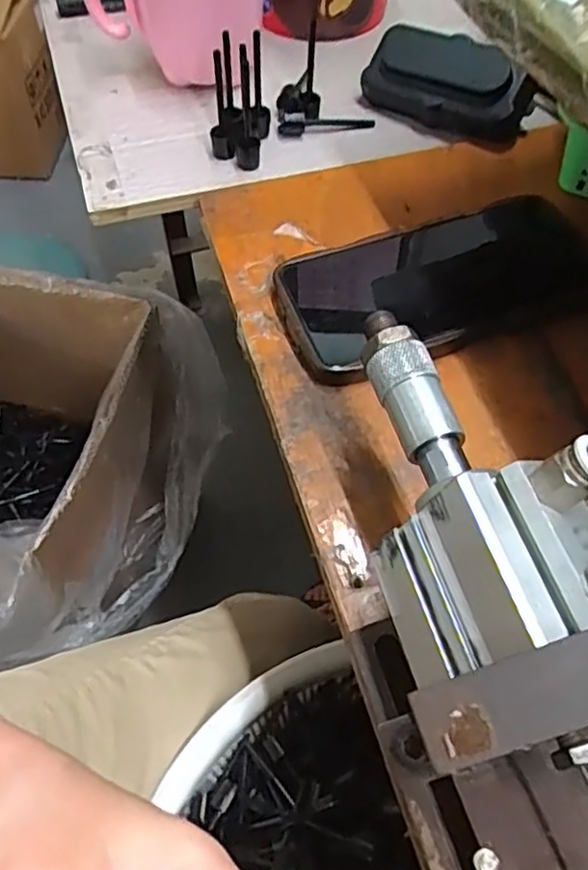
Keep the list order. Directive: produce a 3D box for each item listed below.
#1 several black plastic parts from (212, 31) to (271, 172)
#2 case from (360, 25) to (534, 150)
[{"bbox_3d":[-0.033,-0.203,0.402,0.037,0.060,0.056,-3,59,-3],"label":"several black plastic parts"},{"bbox_3d":[0.092,-0.223,0.421,0.099,0.036,0.040,32,63,17],"label":"case"}]

